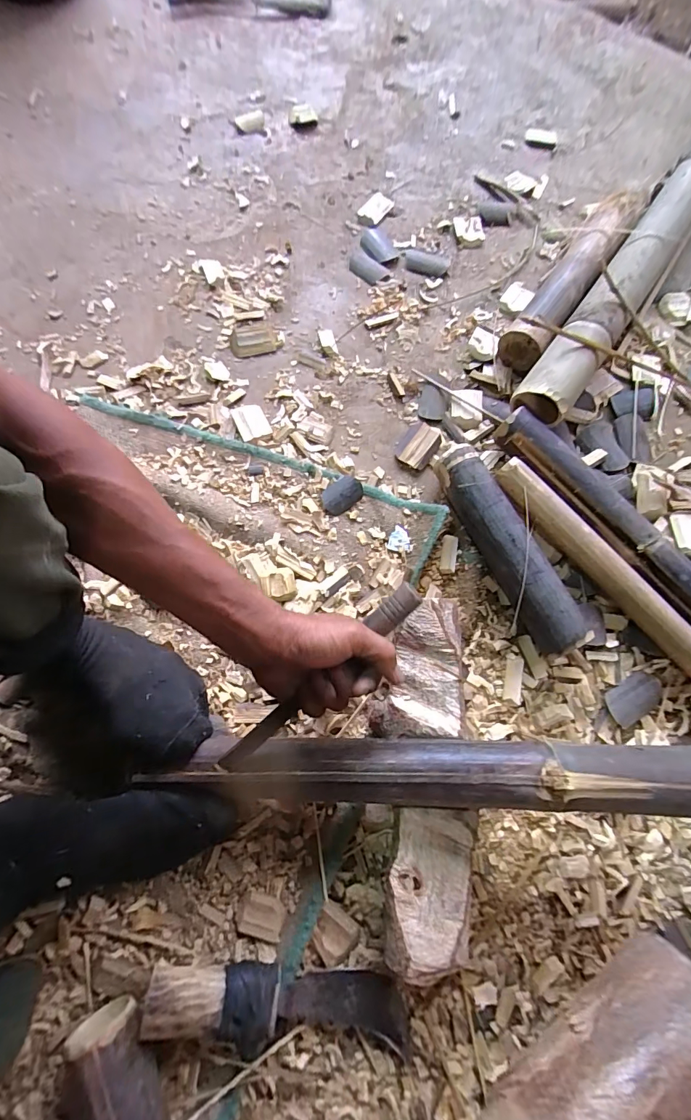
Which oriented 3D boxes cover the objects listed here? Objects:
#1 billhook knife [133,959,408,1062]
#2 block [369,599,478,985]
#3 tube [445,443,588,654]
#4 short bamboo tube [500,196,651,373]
[{"bbox_3d":[-0.055,0.402,0.382,0.234,0.035,0.062,13,72,-11],"label":"billhook knife"},{"bbox_3d":[0.077,0.205,0.432,0.090,0.066,0.314,-2,73,-2],"label":"block"},{"bbox_3d":[0.188,-0.016,0.507,0.051,0.057,0.256,-22,74,-8],"label":"tube"},{"bbox_3d":[0.342,-0.428,0.644,0.064,0.066,0.371,35,75,9],"label":"short bamboo tube"}]

